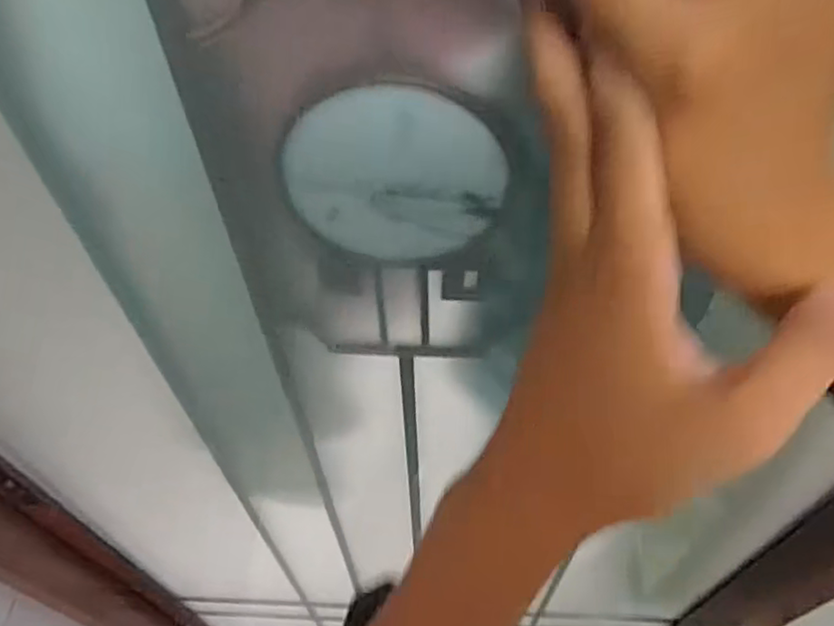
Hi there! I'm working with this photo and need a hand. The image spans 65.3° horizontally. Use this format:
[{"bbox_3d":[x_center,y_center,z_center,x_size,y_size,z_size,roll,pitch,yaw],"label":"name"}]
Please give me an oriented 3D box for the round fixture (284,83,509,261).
[{"bbox_3d":[-0.009,-0.058,0.292,0.093,0.090,0.008,3,53,3],"label":"round fixture"}]

